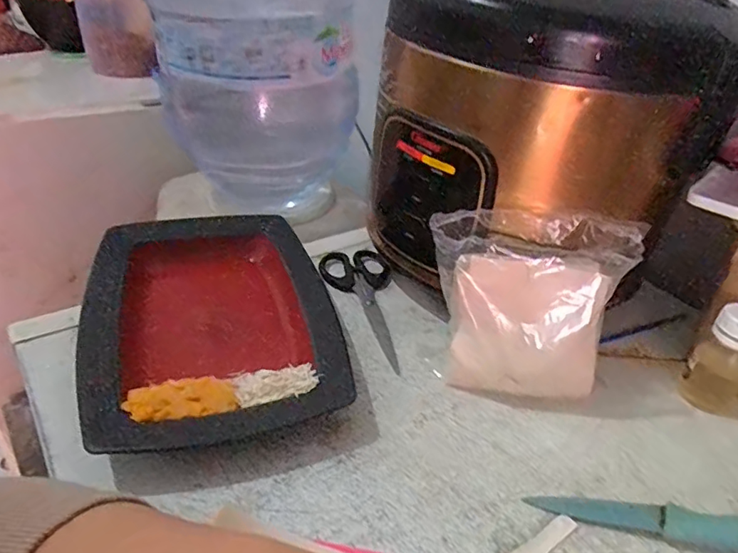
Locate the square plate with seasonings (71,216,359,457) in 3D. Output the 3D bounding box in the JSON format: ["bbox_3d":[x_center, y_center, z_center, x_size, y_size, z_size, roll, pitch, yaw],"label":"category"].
[{"bbox_3d":[-0.101,0.028,0.399,0.207,0.040,0.241,-6,36,-15],"label":"square plate with seasonings"}]

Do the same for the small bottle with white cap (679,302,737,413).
[{"bbox_3d":[0.254,0.058,0.376,0.037,0.089,0.034,-21,43,-34],"label":"small bottle with white cap"}]

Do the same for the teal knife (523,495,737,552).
[{"bbox_3d":[0.184,0.140,0.300,0.174,0.013,0.020,10,35,5],"label":"teal knife"}]

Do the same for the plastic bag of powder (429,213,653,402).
[{"bbox_3d":[0.108,0.023,0.367,0.134,0.117,0.065,8,35,1],"label":"plastic bag of powder"}]

